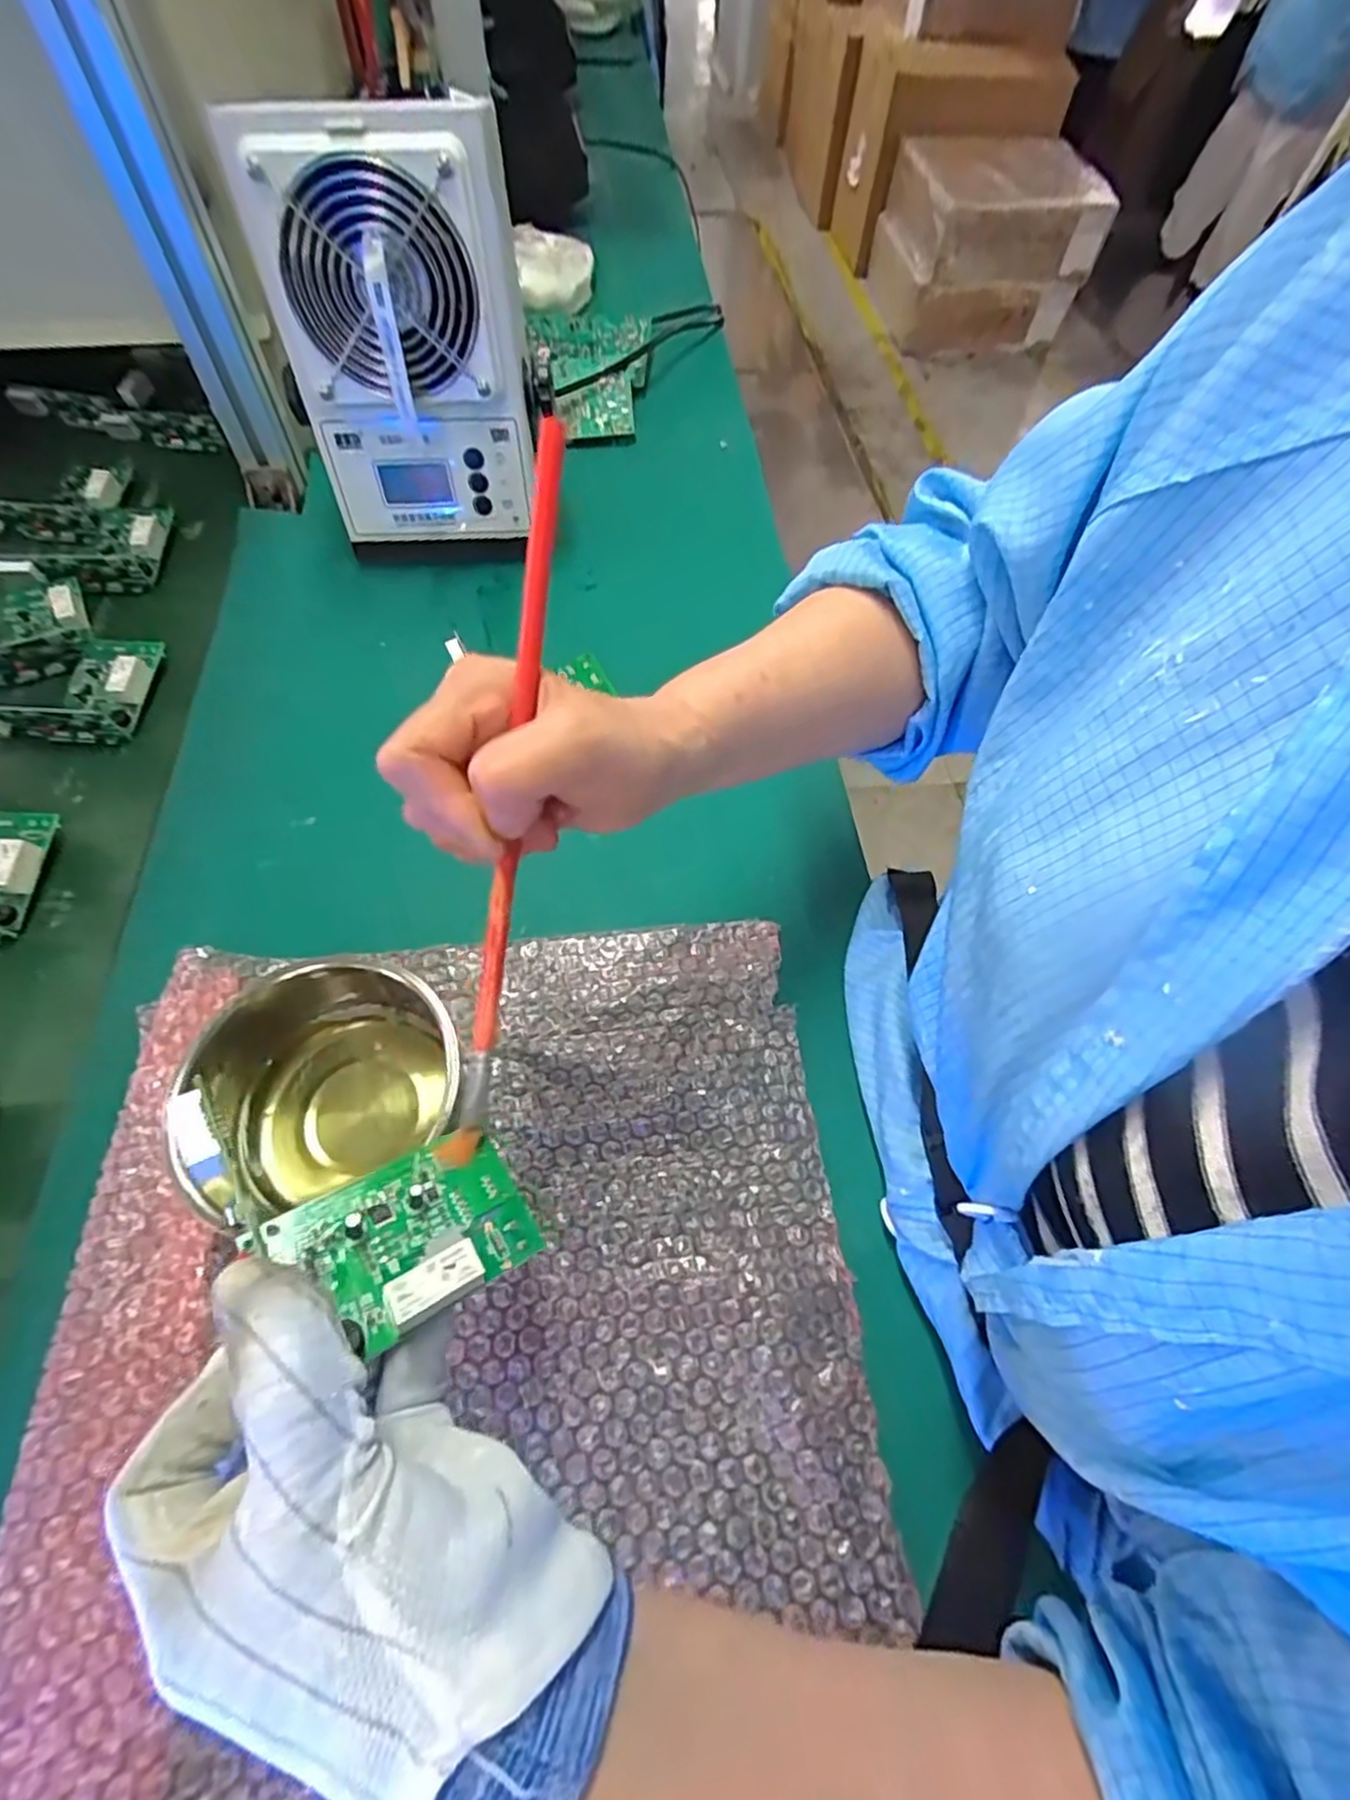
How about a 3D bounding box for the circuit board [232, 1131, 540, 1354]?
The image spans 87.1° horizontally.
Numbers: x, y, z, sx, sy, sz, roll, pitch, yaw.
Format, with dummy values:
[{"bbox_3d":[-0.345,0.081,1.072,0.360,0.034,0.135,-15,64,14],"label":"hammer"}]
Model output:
[{"bbox_3d":[-0.091,0.112,0.241,0.079,0.017,0.056,-19,57,-34],"label":"circuit board"}]

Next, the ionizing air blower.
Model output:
[{"bbox_3d":[-0.181,-0.362,0.495,0.153,0.246,0.089,-14,62,-10],"label":"ionizing air blower"}]

